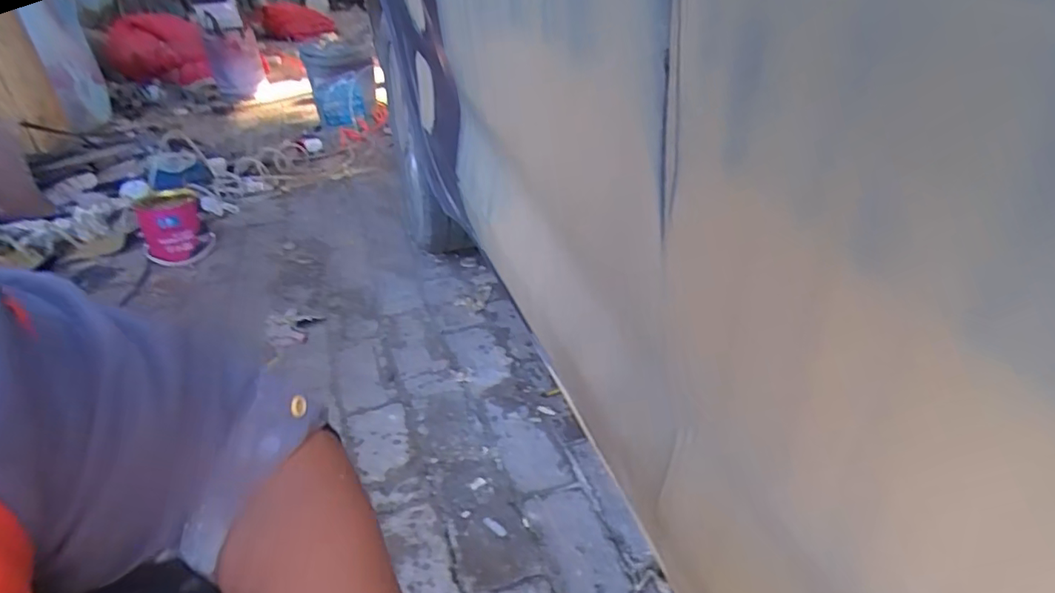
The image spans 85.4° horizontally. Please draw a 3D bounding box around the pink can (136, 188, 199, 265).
[{"bbox_3d":[-0.941,-0.191,1.519,0.152,0.148,0.190,-25,38,-26],"label":"pink can"}]

